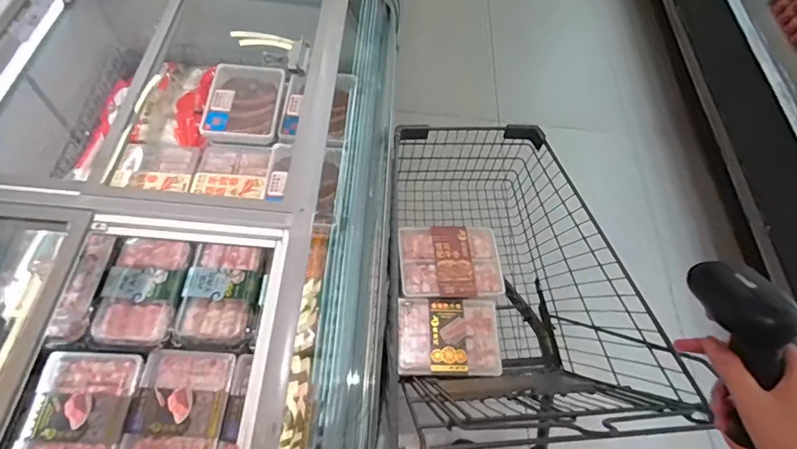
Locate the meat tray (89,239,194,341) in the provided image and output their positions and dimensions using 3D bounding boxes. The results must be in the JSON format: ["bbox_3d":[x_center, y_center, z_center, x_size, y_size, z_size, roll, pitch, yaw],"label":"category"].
[{"bbox_3d":[-0.525,0.135,0.930,0.154,0.026,0.212,2,62,-3],"label":"meat tray"}]

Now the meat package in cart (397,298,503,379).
[{"bbox_3d":[0.113,0.250,0.993,0.228,0.032,0.168,-1,62,-4],"label":"meat package in cart"}]

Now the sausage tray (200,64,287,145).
[{"bbox_3d":[-0.394,-0.317,1.156,0.185,0.049,0.243,1,62,-3],"label":"sausage tray"}]

